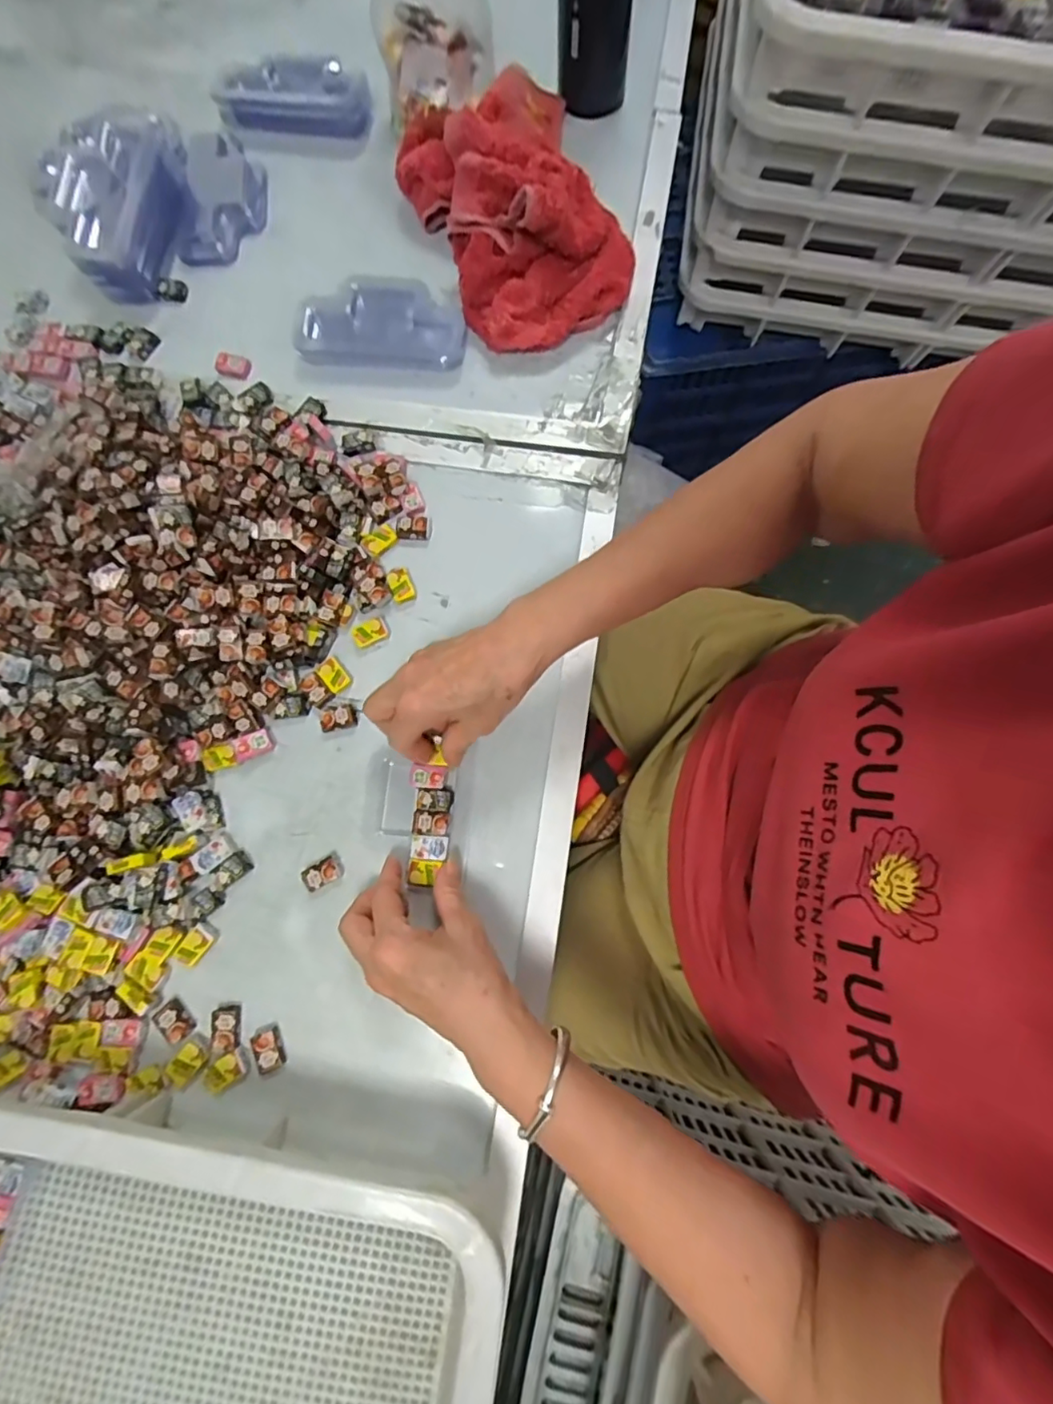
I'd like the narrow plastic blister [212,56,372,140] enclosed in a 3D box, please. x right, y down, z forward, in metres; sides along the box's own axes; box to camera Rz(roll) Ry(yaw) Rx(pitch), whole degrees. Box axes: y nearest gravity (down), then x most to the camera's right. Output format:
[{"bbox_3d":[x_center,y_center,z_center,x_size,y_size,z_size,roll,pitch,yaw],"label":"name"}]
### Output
[{"bbox_3d":[-0.213,-0.561,0.528,0.138,0.021,0.069,7,79,3],"label":"narrow plastic blister"}]

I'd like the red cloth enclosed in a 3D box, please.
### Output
[{"bbox_3d":[0.000,-0.421,0.471,0.167,0.077,0.233,-25,79,-4],"label":"red cloth"}]

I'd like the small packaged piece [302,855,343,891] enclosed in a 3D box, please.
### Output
[{"bbox_3d":[-0.148,0.124,0.410,0.024,0.009,0.017,-32,80,-5],"label":"small packaged piece"}]

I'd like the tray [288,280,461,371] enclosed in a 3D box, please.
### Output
[{"bbox_3d":[-0.122,-0.321,0.477,0.135,0.019,0.072,2,79,2],"label":"tray"}]

